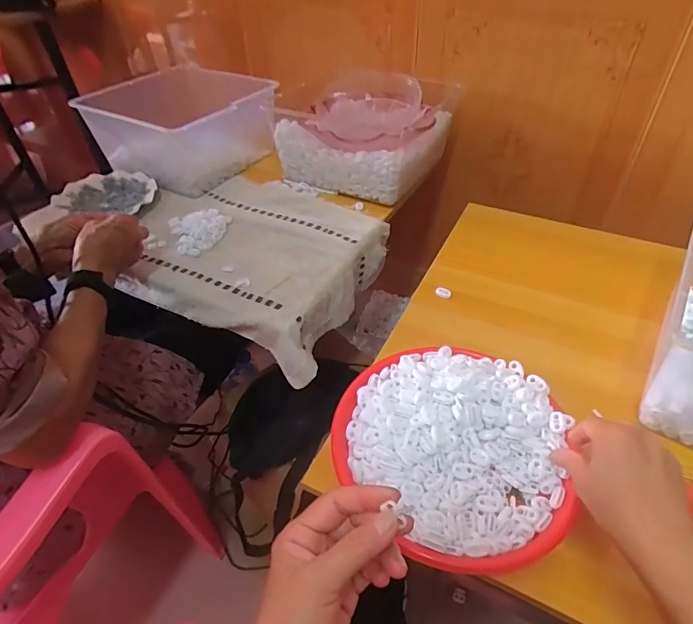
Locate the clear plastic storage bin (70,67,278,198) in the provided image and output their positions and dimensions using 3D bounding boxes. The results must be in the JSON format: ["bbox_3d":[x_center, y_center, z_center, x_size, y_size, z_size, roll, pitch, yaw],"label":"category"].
[{"bbox_3d":[-0.303,-0.375,0.923,0.257,0.166,0.314,23,50,25],"label":"clear plastic storage bin"}]

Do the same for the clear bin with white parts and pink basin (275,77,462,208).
[{"bbox_3d":[0.048,-0.341,0.866,0.255,0.124,0.289,19,49,22],"label":"clear bin with white parts and pink basin"}]

